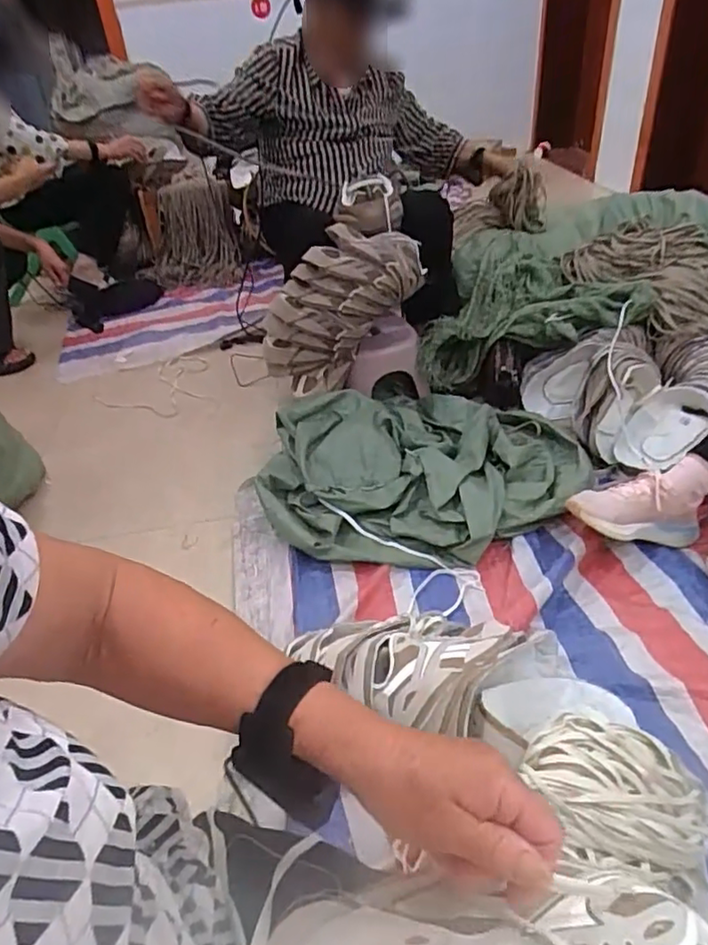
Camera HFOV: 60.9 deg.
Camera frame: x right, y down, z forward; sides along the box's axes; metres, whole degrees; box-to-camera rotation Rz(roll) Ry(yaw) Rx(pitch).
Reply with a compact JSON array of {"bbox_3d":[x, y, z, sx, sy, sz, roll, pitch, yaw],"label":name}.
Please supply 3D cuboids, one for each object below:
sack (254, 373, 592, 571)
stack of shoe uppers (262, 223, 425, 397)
[{"bbox_3d":[0.141,-0.032,1.268,0.644,0.118,0.514,0,38,9],"label":"sack"},{"bbox_3d":[-0.030,-0.333,1.352,0.353,0.354,0.130,-6,37,1],"label":"stack of shoe uppers"}]

